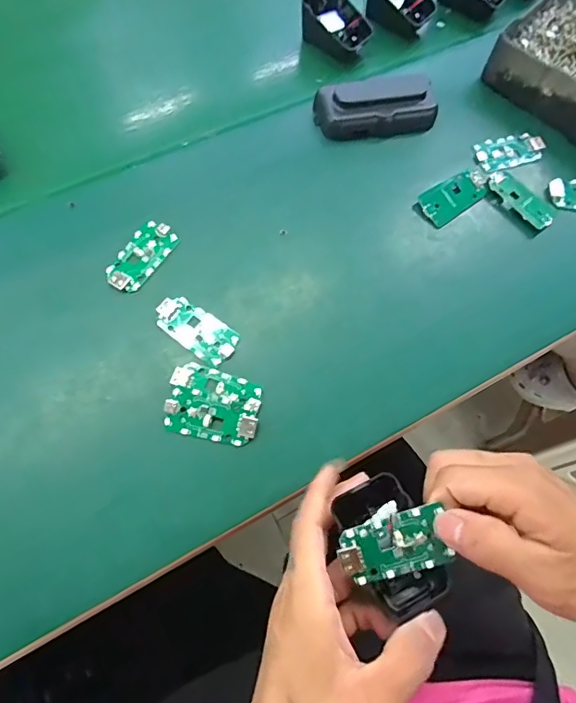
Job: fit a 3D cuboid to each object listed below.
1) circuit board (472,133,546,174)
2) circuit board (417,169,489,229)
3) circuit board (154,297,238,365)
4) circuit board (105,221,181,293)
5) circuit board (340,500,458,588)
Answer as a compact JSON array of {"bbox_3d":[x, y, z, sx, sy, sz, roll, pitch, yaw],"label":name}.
[{"bbox_3d":[0.202,-0.183,0.435,0.065,0.004,0.033,-22,69,-10],"label":"circuit board"},{"bbox_3d":[0.145,-0.135,0.413,0.068,0.012,0.030,-35,72,-15],"label":"circuit board"},{"bbox_3d":[-0.068,-0.018,0.355,0.062,0.006,0.031,35,70,12],"label":"circuit board"},{"bbox_3d":[-0.114,-0.074,0.375,0.031,0.005,0.064,32,70,11],"label":"circuit board"},{"bbox_3d":[0.057,0.102,0.258,0.056,0.004,0.035,-12,83,-4],"label":"circuit board"}]

